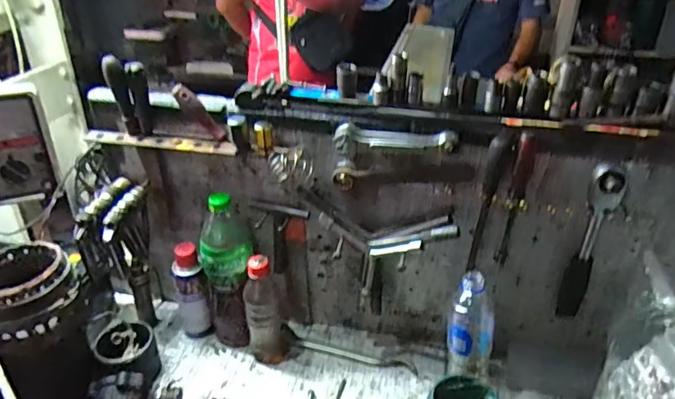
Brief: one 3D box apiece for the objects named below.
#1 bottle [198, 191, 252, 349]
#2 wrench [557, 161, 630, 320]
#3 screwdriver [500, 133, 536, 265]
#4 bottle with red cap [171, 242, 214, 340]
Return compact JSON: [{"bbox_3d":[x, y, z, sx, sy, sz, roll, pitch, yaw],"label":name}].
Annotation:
[{"bbox_3d":[-0.172,0.121,0.819,0.080,0.270,0.080,-6,31,-12],"label":"bottle"},{"bbox_3d":[0.337,0.067,0.697,0.041,0.240,0.041,18,34,27],"label":"wrench"},{"bbox_3d":[0.236,0.003,0.686,0.022,0.195,0.024,12,32,18],"label":"screwdriver"},{"bbox_3d":[-0.241,0.158,0.854,0.041,0.173,0.048,-20,37,-32],"label":"bottle with red cap"}]

